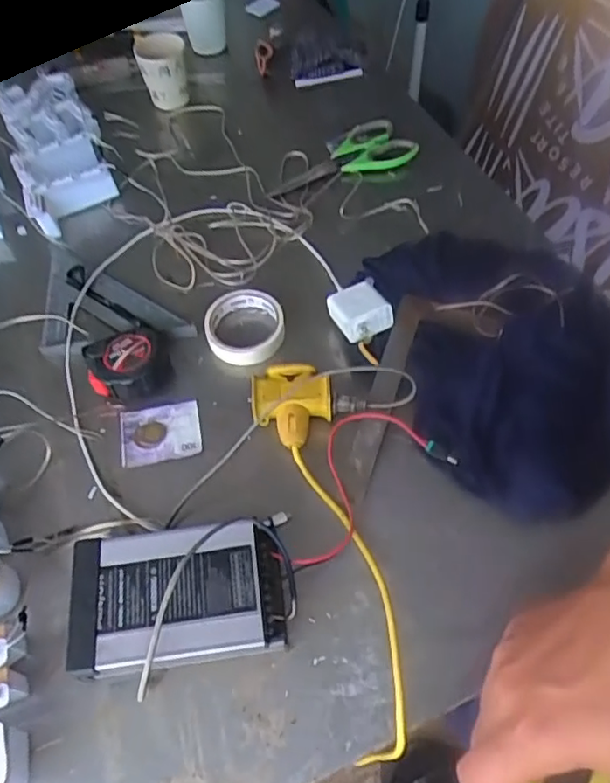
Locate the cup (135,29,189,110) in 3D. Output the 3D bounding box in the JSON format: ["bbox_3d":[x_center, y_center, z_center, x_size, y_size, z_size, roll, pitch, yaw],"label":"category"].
[{"bbox_3d":[-0.228,-0.521,0.996,0.072,0.101,0.069,0,61,1],"label":"cup"}]

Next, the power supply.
[{"bbox_3d":[-0.107,0.179,0.541,0.182,0.048,0.113,-6,59,-3],"label":"power supply"}]

